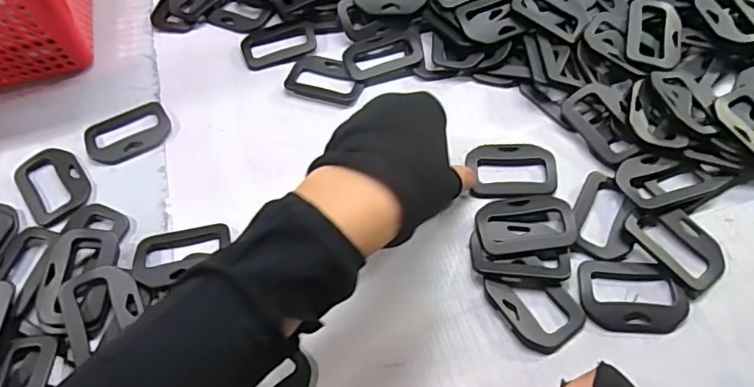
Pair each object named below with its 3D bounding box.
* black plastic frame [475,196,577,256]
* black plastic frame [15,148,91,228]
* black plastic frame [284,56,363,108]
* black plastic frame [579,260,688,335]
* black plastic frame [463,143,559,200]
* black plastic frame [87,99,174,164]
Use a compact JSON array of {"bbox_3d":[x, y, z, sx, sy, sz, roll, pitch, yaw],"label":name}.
[{"bbox_3d":[0.095,0.018,0.341,0.060,0.010,0.041,-6,60,0],"label":"black plastic frame"},{"bbox_3d":[-0.231,-0.008,0.375,0.045,0.004,0.064,-40,66,-18],"label":"black plastic frame"},{"bbox_3d":[-0.040,-0.090,0.416,0.062,0.004,0.040,17,63,12],"label":"black plastic frame"},{"bbox_3d":[0.153,0.060,0.316,0.060,0.004,0.044,1,60,4],"label":"black plastic frame"},{"bbox_3d":[0.093,-0.016,0.367,0.059,0.005,0.041,-1,60,3],"label":"black plastic frame"},{"bbox_3d":[-0.186,-0.046,0.397,0.061,0.004,0.046,-31,63,-14],"label":"black plastic frame"}]

